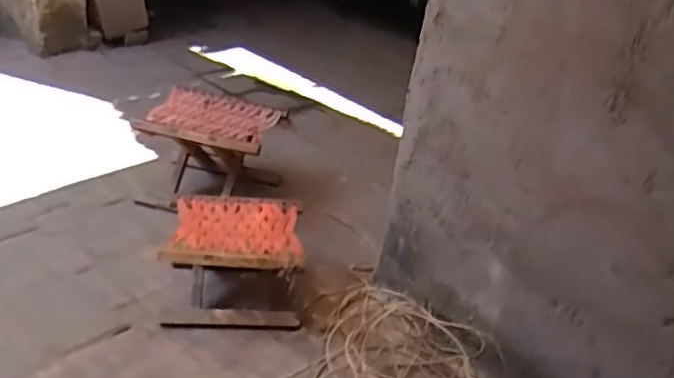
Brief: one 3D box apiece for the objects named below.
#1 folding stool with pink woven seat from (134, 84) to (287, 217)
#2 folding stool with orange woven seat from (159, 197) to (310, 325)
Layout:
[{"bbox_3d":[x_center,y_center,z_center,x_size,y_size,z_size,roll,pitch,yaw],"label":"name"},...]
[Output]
[{"bbox_3d":[-0.331,-0.085,1.717,0.319,0.226,0.312,14,31,8],"label":"folding stool with pink woven seat"},{"bbox_3d":[-0.210,0.153,1.402,0.272,0.183,0.230,6,29,-3],"label":"folding stool with orange woven seat"}]

